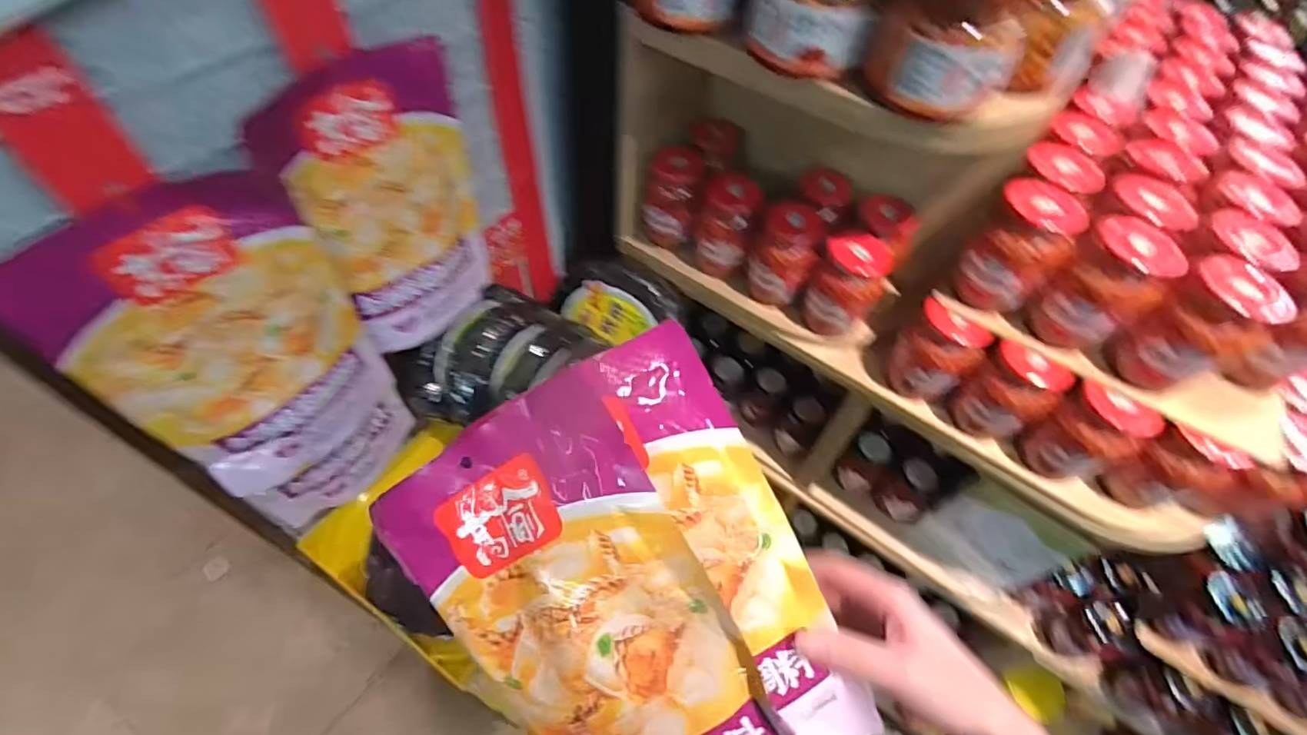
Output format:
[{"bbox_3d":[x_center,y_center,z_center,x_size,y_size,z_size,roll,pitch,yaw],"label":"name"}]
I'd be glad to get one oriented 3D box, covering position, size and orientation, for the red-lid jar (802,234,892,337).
[{"bbox_3d":[0.233,-0.098,0.674,0.075,0.113,0.072,2,53,-3],"label":"red-lid jar"}]

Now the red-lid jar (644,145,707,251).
[{"bbox_3d":[0.024,-0.227,0.746,0.075,0.112,0.066,7,53,1],"label":"red-lid jar"}]

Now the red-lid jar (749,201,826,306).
[{"bbox_3d":[0.162,-0.138,0.699,0.073,0.117,0.061,16,54,7],"label":"red-lid jar"}]

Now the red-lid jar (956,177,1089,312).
[{"bbox_3d":[0.373,-0.123,0.573,0.075,0.109,0.076,2,53,-3],"label":"red-lid jar"}]

